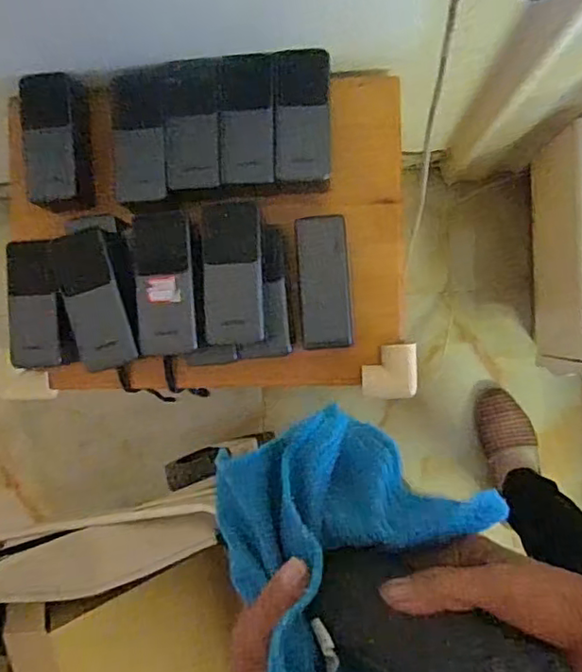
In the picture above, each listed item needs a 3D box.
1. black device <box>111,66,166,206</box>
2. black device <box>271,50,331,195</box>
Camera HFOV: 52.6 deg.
[{"bbox_3d":[-0.156,-0.202,0.593,0.056,0.024,0.124,-2,88,2],"label":"black device"},{"bbox_3d":[0.011,-0.212,0.585,0.054,0.021,0.132,0,99,6],"label":"black device"}]

